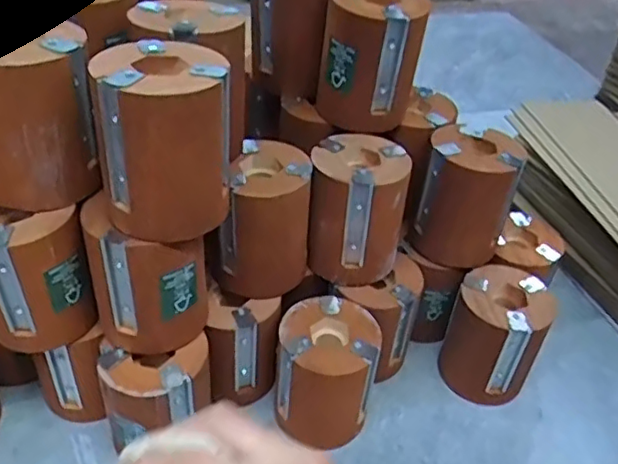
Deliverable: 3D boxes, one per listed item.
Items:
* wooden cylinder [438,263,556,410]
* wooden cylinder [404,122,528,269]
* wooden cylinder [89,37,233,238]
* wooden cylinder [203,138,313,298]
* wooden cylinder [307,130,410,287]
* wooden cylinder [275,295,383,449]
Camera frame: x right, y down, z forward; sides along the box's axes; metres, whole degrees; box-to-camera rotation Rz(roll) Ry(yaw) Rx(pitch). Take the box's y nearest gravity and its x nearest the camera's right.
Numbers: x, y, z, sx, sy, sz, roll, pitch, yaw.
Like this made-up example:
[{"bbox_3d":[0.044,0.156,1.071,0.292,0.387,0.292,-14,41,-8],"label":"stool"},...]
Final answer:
[{"bbox_3d":[0.162,0.093,0.539,0.078,0.105,0.075,17,40,12],"label":"wooden cylinder"},{"bbox_3d":[0.132,-0.024,0.524,0.076,0.114,0.069,17,40,12],"label":"wooden cylinder"},{"bbox_3d":[-0.086,-0.056,0.371,0.076,0.096,0.076,-1,39,-10],"label":"wooden cylinder"},{"bbox_3d":[-0.031,-0.009,0.480,0.066,0.102,0.076,15,39,10],"label":"wooden cylinder"},{"bbox_3d":[0.041,-0.021,0.502,0.077,0.099,0.076,13,39,7],"label":"wooden cylinder"},{"bbox_3d":[0.013,0.117,0.496,0.080,0.103,0.079,15,39,10],"label":"wooden cylinder"}]

